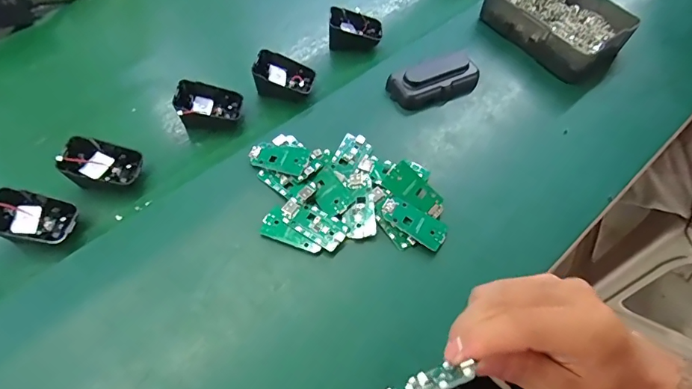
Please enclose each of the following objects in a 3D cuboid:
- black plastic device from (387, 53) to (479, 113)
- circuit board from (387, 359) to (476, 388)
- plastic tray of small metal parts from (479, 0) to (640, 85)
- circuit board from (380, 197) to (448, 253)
[{"bbox_3d":[0.103,-0.133,0.506,0.104,0.029,0.054,-28,61,-17],"label":"black plastic device"},{"bbox_3d":[0.039,0.105,0.234,0.065,0.022,0.007,-31,85,24],"label":"circuit board"},{"bbox_3d":[0.270,-0.228,0.560,0.127,0.043,0.176,-31,62,-19],"label":"plastic tray of small metal parts"},{"bbox_3d":[0.064,0.025,0.408,0.063,0.004,0.029,32,63,8],"label":"circuit board"}]

